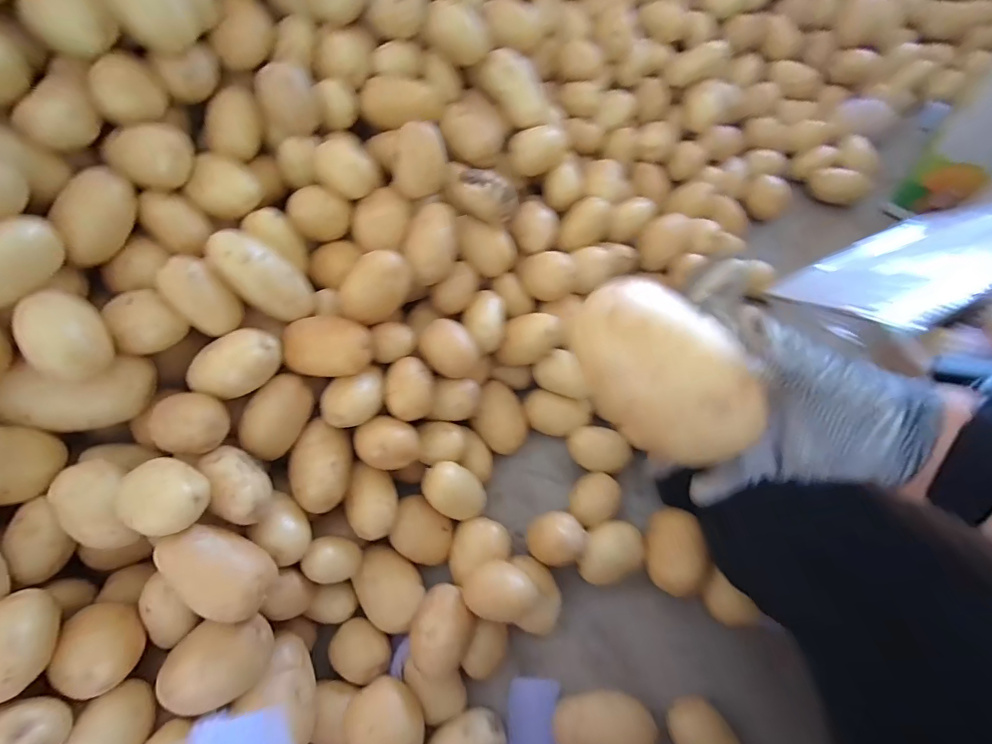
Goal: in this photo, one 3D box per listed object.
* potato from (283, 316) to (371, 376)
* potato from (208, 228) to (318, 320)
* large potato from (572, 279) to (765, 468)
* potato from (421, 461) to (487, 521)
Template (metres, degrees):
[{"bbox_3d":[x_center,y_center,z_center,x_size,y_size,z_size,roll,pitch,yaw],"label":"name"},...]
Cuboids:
[{"bbox_3d":[-0.205,-0.027,0.553,0.096,0.064,0.062,0,64,2],"label":"potato"},{"bbox_3d":[-0.276,-0.111,0.539,0.056,0.134,0.068,18,65,36],"label":"potato"},{"bbox_3d":[0.096,0.000,0.262,0.065,0.063,0.114,-33,67,-13],"label":"large potato"},{"bbox_3d":[-0.060,0.157,0.612,0.093,0.056,0.061,42,84,-24],"label":"potato"}]

